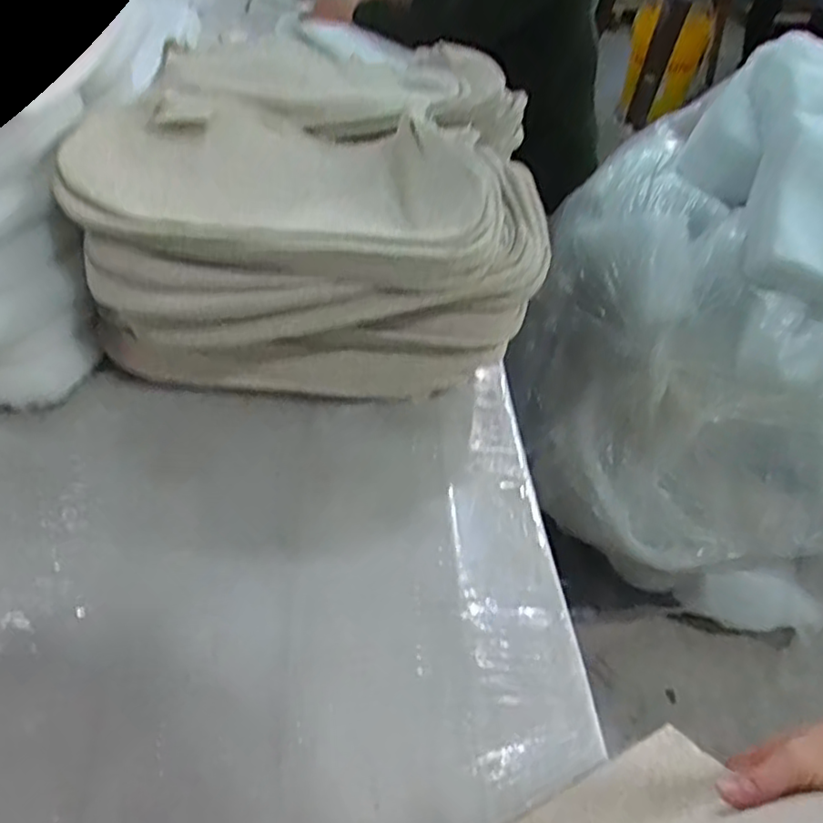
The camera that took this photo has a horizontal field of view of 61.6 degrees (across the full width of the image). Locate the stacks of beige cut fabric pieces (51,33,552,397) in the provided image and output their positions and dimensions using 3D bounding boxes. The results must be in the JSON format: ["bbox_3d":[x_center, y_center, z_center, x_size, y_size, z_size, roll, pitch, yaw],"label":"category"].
[{"bbox_3d":[-0.102,-0.271,0.889,0.509,0.227,0.526,2,47,0],"label":"stacks of beige cut fabric pieces"}]

